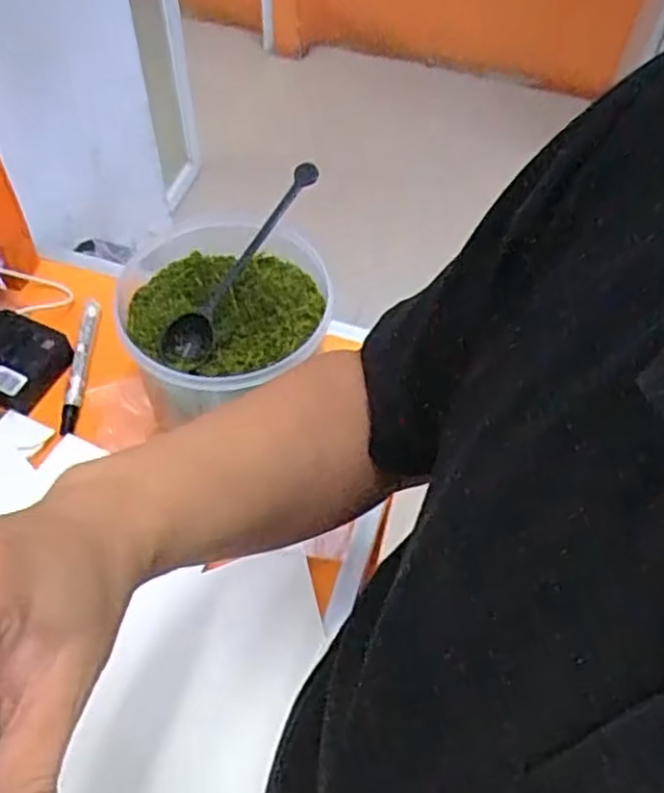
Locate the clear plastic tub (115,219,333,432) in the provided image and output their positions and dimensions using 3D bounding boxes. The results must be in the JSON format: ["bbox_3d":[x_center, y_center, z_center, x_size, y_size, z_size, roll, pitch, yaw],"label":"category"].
[{"bbox_3d":[-0.084,-0.048,0.595,0.148,0.109,0.155,1,56,-1],"label":"clear plastic tub"}]

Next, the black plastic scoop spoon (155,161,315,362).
[{"bbox_3d":[-0.071,-0.107,0.591,0.041,0.027,0.195,34,86,19],"label":"black plastic scoop spoon"}]

